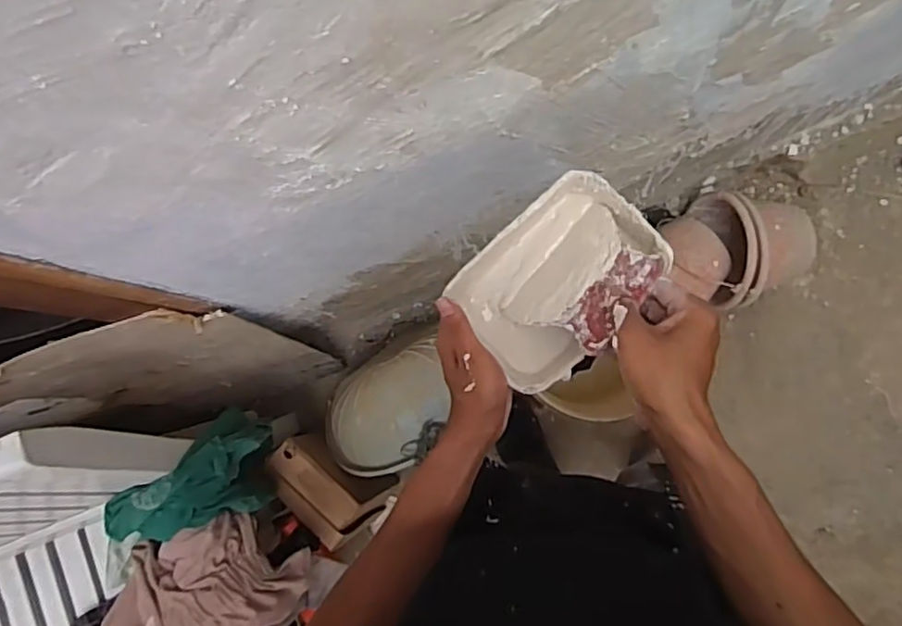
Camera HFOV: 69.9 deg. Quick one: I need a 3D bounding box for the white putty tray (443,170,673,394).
[{"bbox_3d":[0.091,-0.026,0.548,0.164,0.063,0.118,-43,81,2],"label":"white putty tray"}]

